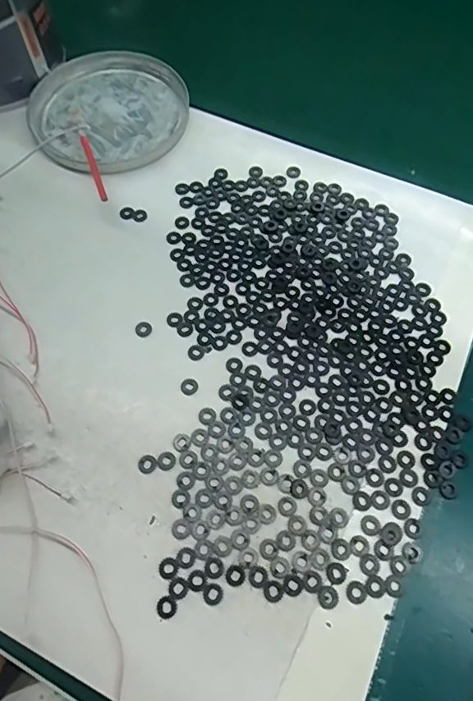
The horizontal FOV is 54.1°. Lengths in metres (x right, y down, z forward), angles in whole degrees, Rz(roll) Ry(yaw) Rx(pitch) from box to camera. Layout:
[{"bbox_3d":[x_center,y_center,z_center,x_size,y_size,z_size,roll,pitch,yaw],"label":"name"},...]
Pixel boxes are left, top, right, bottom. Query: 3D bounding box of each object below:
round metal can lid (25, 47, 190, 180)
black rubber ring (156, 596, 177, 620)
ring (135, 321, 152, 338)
[{"bbox_3d":[-0.105,-0.204,0.386,0.128,0.015,0.134,0,66,1],"label":"round metal can lid"},{"bbox_3d":[-0.036,0.131,0.236,0.010,0.004,0.010,0,66,1],"label":"black rubber ring"},{"bbox_3d":[-0.062,-0.014,0.306,0.010,0.004,0.010,0,66,1],"label":"ring"}]

